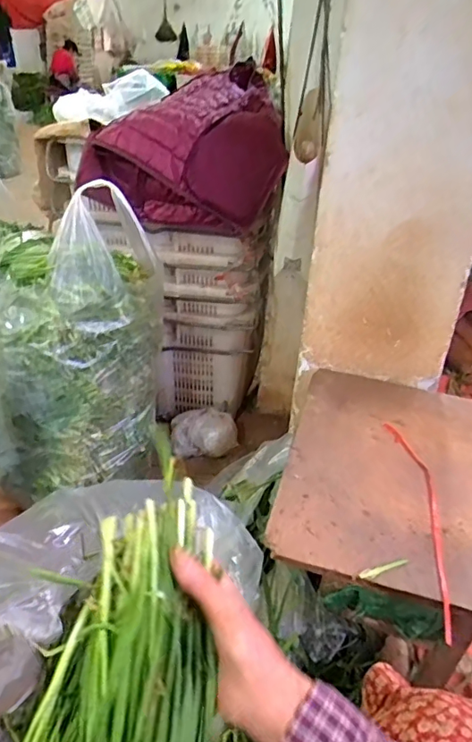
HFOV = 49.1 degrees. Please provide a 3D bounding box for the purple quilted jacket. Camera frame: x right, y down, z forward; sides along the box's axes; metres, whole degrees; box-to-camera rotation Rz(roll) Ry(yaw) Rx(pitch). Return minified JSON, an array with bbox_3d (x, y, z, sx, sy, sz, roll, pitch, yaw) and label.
[{"bbox_3d":[-0.124,-0.530,1.221,0.405,0.263,0.542,2,31,-5],"label":"purple quilted jacket"}]

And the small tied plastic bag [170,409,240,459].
[{"bbox_3d":[-0.085,0.162,1.361,0.176,0.110,0.092,0,31,-9],"label":"small tied plastic bag"}]

